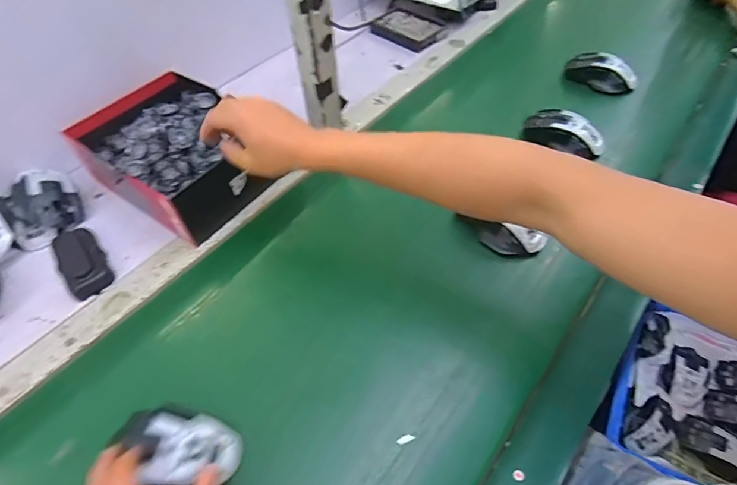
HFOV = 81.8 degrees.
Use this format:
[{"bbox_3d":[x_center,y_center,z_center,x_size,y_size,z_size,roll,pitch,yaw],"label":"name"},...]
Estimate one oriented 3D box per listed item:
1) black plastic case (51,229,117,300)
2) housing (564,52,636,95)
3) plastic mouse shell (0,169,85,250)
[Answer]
[{"bbox_3d":[-0.358,0.019,0.527,0.046,0.027,0.109,-35,58,-22],"label":"black plastic case"},{"bbox_3d":[0.396,-0.289,0.726,0.116,0.043,0.045,27,58,22],"label":"housing"},{"bbox_3d":[-0.438,-0.048,0.567,0.091,0.054,0.099,32,60,25],"label":"plastic mouse shell"}]

